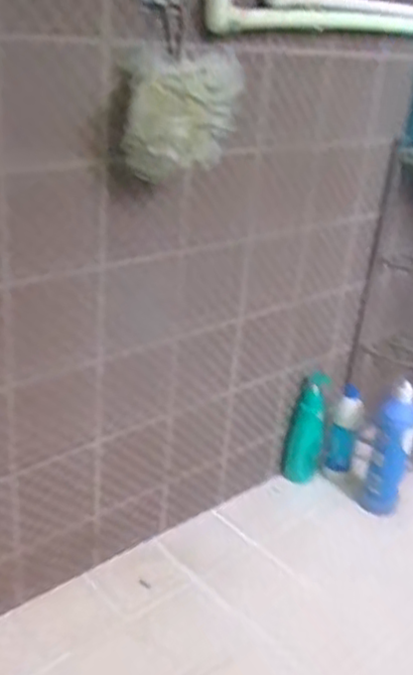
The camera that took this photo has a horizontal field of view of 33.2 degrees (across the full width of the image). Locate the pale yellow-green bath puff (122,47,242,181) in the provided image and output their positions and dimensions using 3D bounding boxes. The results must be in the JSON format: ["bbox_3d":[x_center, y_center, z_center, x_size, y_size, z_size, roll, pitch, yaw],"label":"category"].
[{"bbox_3d":[-0.033,-0.275,0.863,0.127,0.143,0.088,-8,28,-26],"label":"pale yellow-green bath puff"}]

